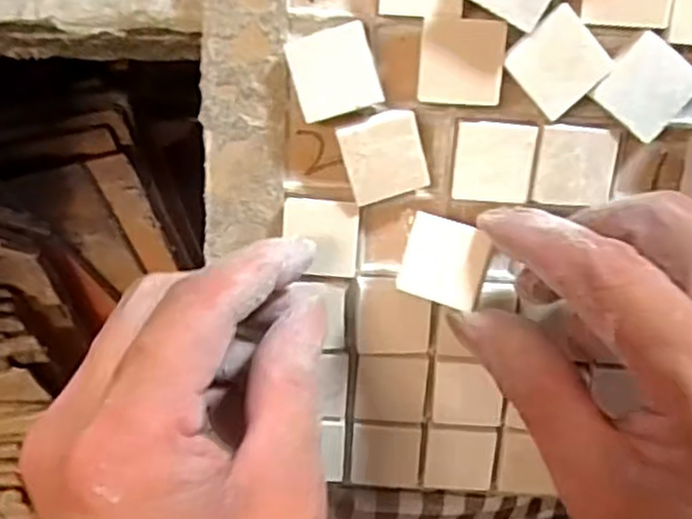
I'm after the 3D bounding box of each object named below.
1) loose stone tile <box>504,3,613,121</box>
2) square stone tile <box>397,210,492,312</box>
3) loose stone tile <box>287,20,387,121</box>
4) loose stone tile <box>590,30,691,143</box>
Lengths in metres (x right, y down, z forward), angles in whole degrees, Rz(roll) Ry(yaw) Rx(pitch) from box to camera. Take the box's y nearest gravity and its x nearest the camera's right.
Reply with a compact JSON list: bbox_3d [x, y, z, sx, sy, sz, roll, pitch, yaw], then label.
[{"bbox_3d":[0.065,-0.060,0.222,0.025,0.004,0.026,-41,103,15],"label":"loose stone tile"},{"bbox_3d":[0.030,0.001,0.223,0.025,0.004,0.025,17,94,18],"label":"square stone tile"},{"bbox_3d":[-0.004,-0.058,0.227,0.026,0.004,0.026,-15,103,3],"label":"loose stone tile"},{"bbox_3d":[0.093,-0.053,0.224,0.025,0.004,0.026,38,105,-10],"label":"loose stone tile"}]

